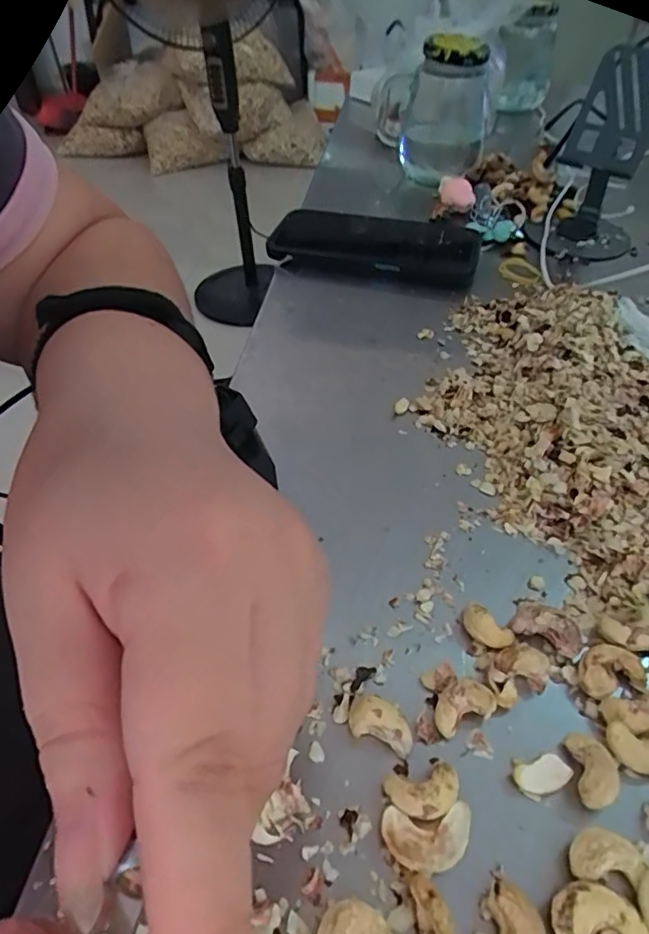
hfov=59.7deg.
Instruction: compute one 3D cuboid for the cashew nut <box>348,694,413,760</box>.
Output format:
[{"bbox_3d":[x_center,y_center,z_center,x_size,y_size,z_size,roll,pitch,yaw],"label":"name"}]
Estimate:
[{"bbox_3d":[0.020,0.091,0.202,0.023,0.012,0.013,15,48,14],"label":"cashew nut"}]

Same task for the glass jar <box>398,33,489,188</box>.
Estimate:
[{"bbox_3d":[0.114,-0.331,0.532,0.076,0.111,0.084,10,45,8],"label":"glass jar"}]

